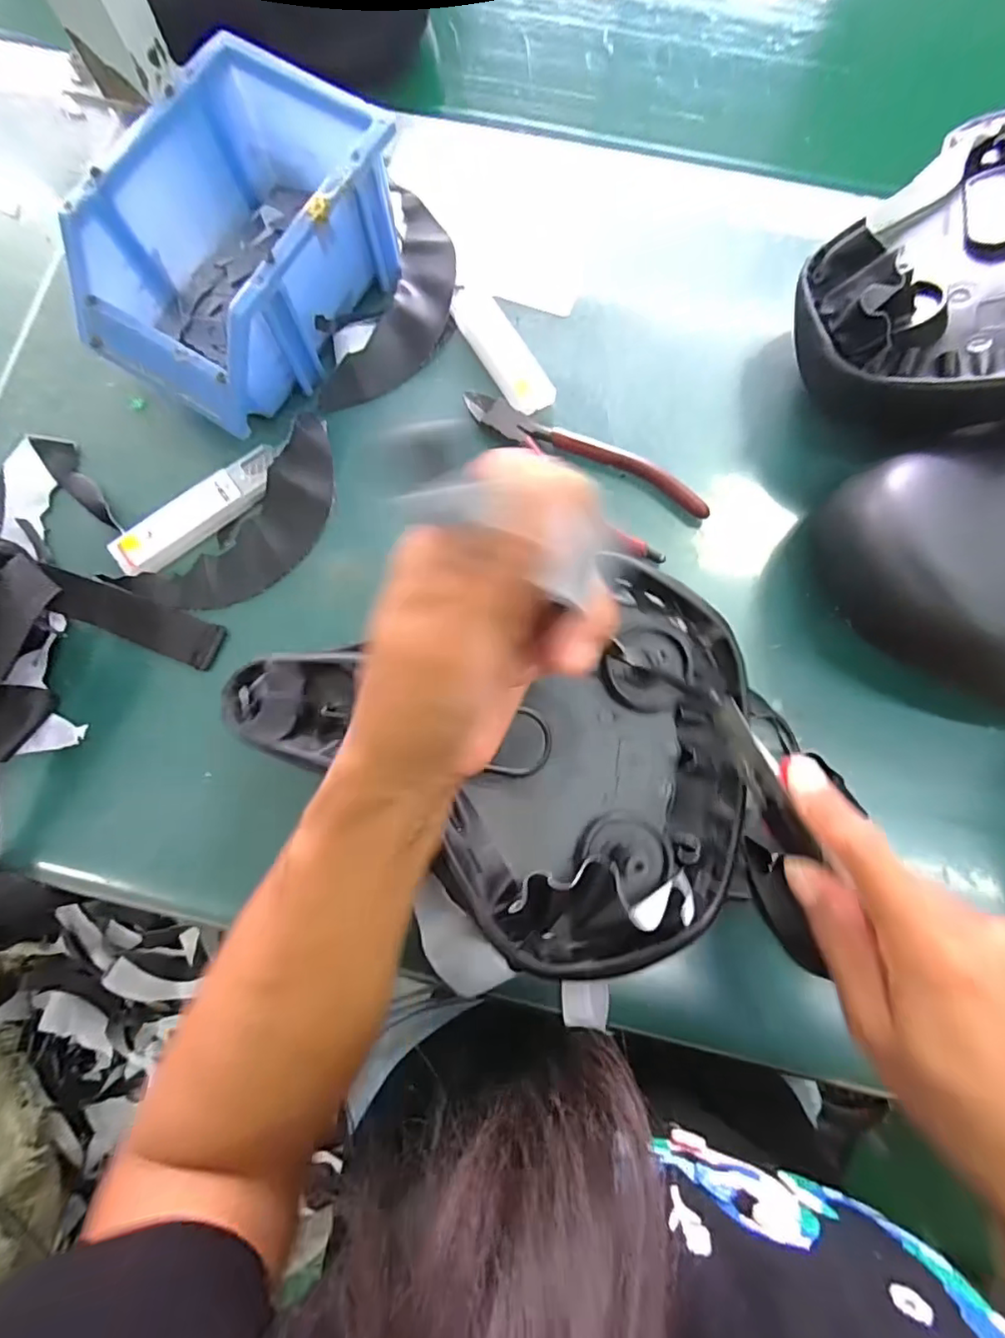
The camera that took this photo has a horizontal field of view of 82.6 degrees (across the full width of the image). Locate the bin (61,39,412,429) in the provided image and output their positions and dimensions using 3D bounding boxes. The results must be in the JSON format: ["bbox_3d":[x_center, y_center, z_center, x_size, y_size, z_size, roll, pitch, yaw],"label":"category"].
[{"bbox_3d":[-0.147,-0.235,0.329,0.115,0.077,0.172,31,80,7],"label":"bin"}]

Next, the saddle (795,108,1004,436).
[{"bbox_3d":[0.276,-0.227,0.288,0.177,0.061,0.241,30,82,36],"label":"saddle"}]

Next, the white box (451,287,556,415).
[{"bbox_3d":[0.000,-0.196,0.353,0.027,0.015,0.088,-29,79,-6],"label":"white box"}]

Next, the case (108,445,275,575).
[{"bbox_3d":[-0.177,-0.092,0.336,0.105,0.013,0.027,-37,80,-7],"label":"case"}]

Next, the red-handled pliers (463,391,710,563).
[{"bbox_3d":[0.045,-0.124,0.342,0.153,0.011,0.053,41,81,9],"label":"red-handled pliers"}]

